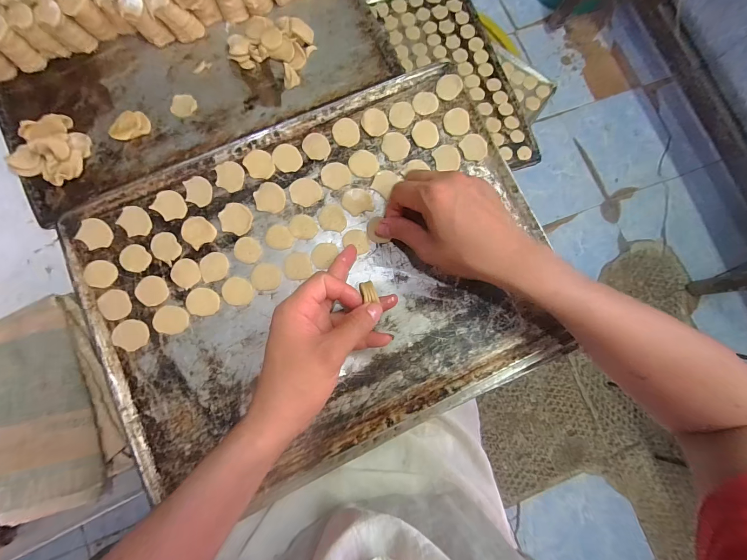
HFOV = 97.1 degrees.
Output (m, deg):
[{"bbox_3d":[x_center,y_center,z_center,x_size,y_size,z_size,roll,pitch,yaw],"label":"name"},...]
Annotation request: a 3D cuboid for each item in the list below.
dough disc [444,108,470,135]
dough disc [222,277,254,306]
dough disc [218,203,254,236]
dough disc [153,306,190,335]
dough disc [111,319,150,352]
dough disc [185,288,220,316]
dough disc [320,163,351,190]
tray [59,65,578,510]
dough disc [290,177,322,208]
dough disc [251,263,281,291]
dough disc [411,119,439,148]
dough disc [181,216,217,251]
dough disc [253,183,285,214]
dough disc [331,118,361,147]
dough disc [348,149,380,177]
[{"bbox_3d":[0.093,-0.177,0.369,0.028,0.005,0.030,0,81,-4],"label":"dough disc"},{"bbox_3d":[-0.138,0.011,0.335,0.031,0.004,0.028,18,80,-1],"label":"dough disc"},{"bbox_3d":[-0.145,-0.065,0.346,0.033,0.004,0.032,1,81,-4],"label":"dough disc"},{"bbox_3d":[-0.201,0.040,0.327,0.032,0.004,0.027,11,81,-2],"label":"dough disc"},{"bbox_3d":[-0.236,0.053,0.320,0.033,0.004,0.029,20,80,-1],"label":"dough disc"},{"bbox_3d":[-0.172,0.022,0.331,0.032,0.004,0.028,-2,81,-4],"label":"dough disc"},{"bbox_3d":[-0.040,-0.114,0.356,0.031,0.004,0.029,1,81,-4],"label":"dough disc"},{"bbox_3d":[-0.044,0.001,0.340,0.438,0.018,0.338,-24,84,-7],"label":"tray"},{"bbox_3d":[-0.072,-0.095,0.352,0.033,0.004,0.030,1,81,-4],"label":"dough disc"},{"bbox_3d":[-0.110,-0.003,0.338,0.030,0.004,0.027,-2,81,-4],"label":"dough disc"},{"bbox_3d":[0.058,-0.163,0.367,0.028,0.004,0.032,-14,82,-6],"label":"dough disc"},{"bbox_3d":[-0.182,-0.051,0.341,0.035,0.004,0.030,40,81,3],"label":"dough disc"},{"bbox_3d":[-0.110,-0.088,0.350,0.032,0.004,0.033,-4,82,-5],"label":"dough disc"},{"bbox_3d":[-0.030,-0.163,0.363,0.028,0.004,0.032,-15,83,-6],"label":"dough disc"},{"bbox_3d":[-0.010,-0.128,0.360,0.032,0.004,0.031,1,81,-4],"label":"dough disc"}]

